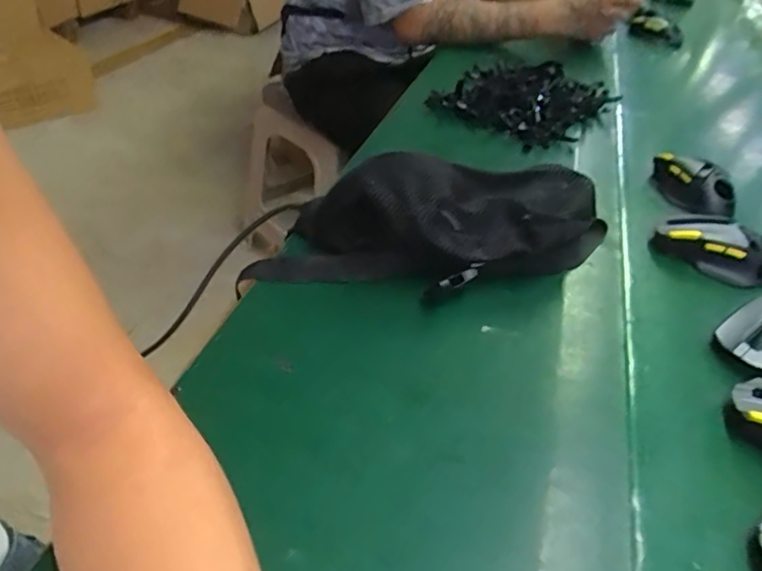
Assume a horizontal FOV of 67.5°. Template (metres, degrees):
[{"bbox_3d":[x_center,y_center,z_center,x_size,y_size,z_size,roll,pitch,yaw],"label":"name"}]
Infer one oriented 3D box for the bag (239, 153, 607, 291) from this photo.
[{"bbox_3d":[0.067,-0.054,0.500,0.307,0.088,0.117,-4,37,-12],"label":"bag"}]

